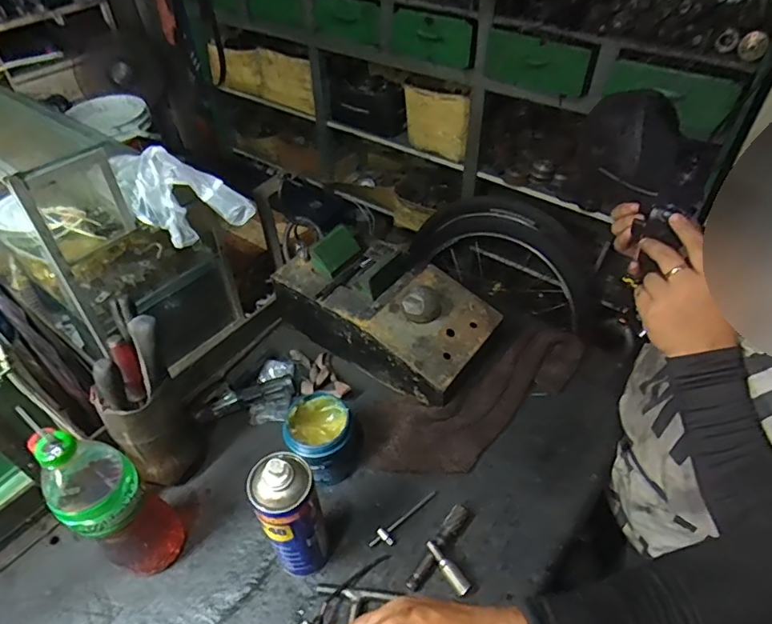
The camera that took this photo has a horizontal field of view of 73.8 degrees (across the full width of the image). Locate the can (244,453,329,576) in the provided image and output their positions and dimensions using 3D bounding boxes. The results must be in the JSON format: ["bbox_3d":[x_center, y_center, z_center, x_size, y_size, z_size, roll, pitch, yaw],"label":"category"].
[{"bbox_3d":[-0.104,0.233,0.573,0.061,0.229,0.060,-1,45,1],"label":"can"}]

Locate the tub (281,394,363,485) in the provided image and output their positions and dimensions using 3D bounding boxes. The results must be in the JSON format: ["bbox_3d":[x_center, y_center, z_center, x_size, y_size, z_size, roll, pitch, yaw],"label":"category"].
[{"bbox_3d":[-0.083,0.176,0.710,0.093,0.099,0.092,-1,45,1],"label":"tub"}]

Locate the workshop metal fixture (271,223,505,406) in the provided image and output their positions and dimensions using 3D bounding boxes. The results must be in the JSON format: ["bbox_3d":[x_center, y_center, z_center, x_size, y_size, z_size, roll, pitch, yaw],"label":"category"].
[{"bbox_3d":[-0.001,-0.011,0.849,0.338,0.139,0.178,28,52,26],"label":"workshop metal fixture"}]

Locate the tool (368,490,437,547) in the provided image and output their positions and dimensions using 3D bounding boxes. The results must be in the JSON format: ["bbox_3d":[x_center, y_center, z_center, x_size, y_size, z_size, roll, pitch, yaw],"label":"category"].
[{"bbox_3d":[0.025,0.270,0.675,0.023,0.012,0.110,36,56,29],"label":"tool"}]

